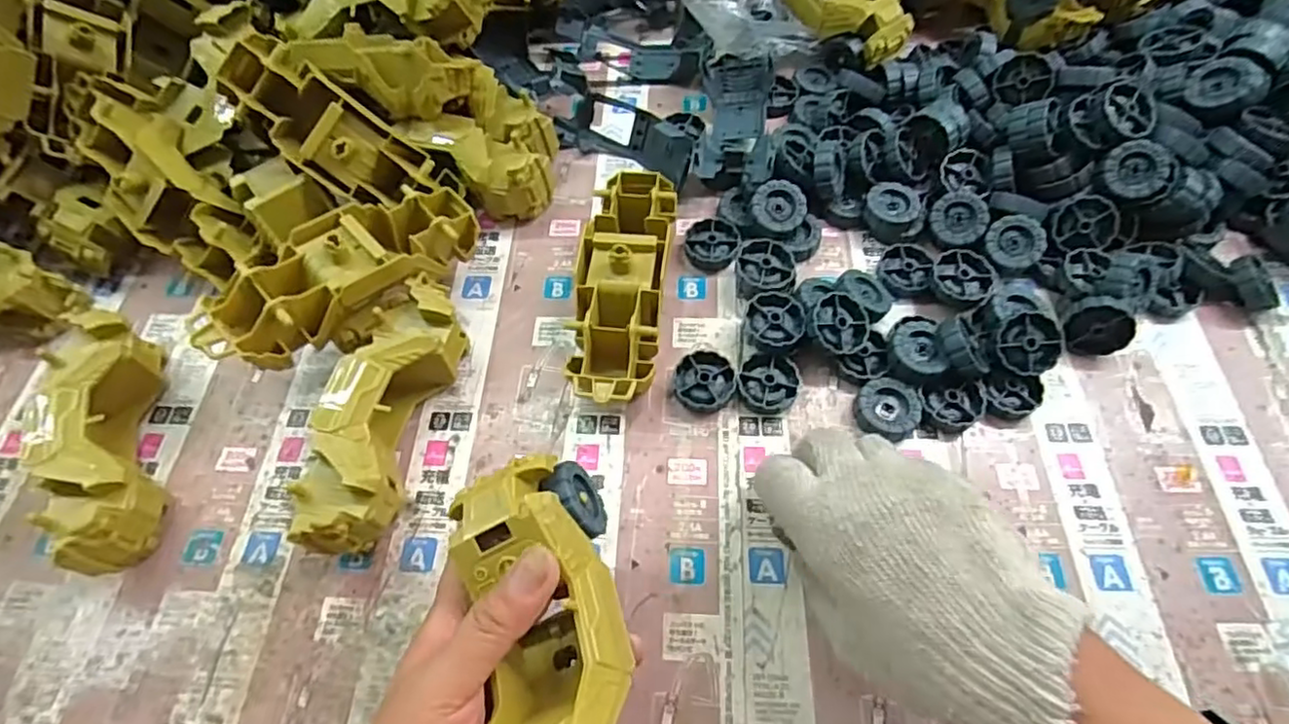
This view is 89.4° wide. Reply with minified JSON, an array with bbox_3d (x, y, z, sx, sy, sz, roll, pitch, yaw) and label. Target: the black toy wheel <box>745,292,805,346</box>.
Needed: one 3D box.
[{"bbox_3d":[0.084,-0.026,0.418,0.036,0.012,0.040,3,62,4],"label":"black toy wheel"}]

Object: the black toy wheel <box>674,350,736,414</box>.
[{"bbox_3d":[0.038,0.013,0.410,0.037,0.012,0.038,-1,61,1],"label":"black toy wheel"}]

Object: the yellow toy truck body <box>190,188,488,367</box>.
[{"bbox_3d":[-0.186,-0.057,0.409,0.175,0.046,0.058,-38,67,-17],"label":"yellow toy truck body"}]

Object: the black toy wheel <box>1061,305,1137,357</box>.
[{"bbox_3d":[0.289,-0.023,0.415,0.036,0.038,0.016,18,46,15],"label":"black toy wheel"}]

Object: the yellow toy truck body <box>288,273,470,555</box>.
[{"bbox_3d":[-0.152,0.029,0.387,0.049,0.056,0.166,8,62,6],"label":"yellow toy truck body"}]

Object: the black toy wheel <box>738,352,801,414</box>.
[{"bbox_3d":[0.078,0.014,0.408,0.038,0.012,0.038,-1,61,1],"label":"black toy wheel"}]

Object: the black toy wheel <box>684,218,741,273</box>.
[{"bbox_3d":[0.048,-0.084,0.462,0.037,0.012,0.040,-1,61,1],"label":"black toy wheel"}]

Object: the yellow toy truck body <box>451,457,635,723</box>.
[{"bbox_3d":[-0.039,0.120,0.263,0.061,0.053,0.170,-14,57,-6],"label":"yellow toy truck body"}]

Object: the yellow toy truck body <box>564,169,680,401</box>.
[{"bbox_3d":[-0.014,-0.053,0.424,0.054,0.055,0.176,6,62,5],"label":"yellow toy truck body"}]

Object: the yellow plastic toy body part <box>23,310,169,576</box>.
[{"bbox_3d":[-0.326,0.041,0.394,0.048,0.057,0.169,-20,63,-9],"label":"yellow plastic toy body part"}]

